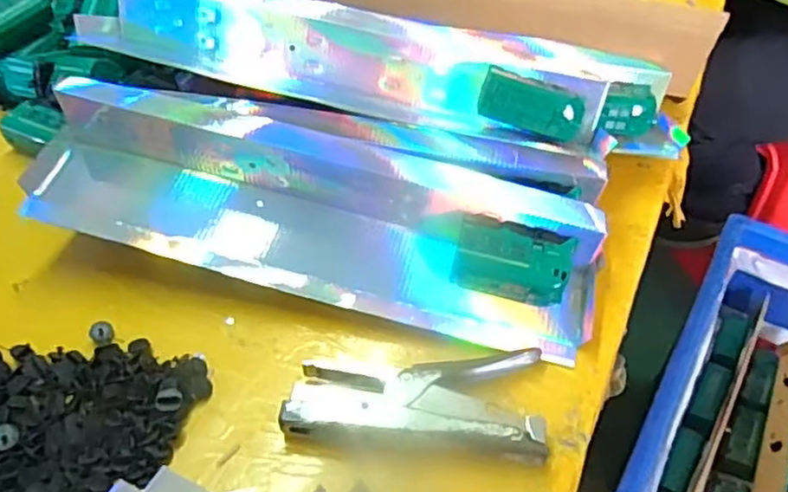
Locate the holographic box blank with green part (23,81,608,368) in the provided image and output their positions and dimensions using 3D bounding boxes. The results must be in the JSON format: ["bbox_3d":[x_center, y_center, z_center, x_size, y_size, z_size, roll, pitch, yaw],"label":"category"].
[{"bbox_3d":[-0.083,-0.034,0.553,0.503,0.113,0.134,11,48,11],"label":"holographic box blank with green part"}]

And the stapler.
[{"bbox_3d":[0.015,0.109,0.475,0.178,0.027,0.086,1,47,2],"label":"stapler"}]

